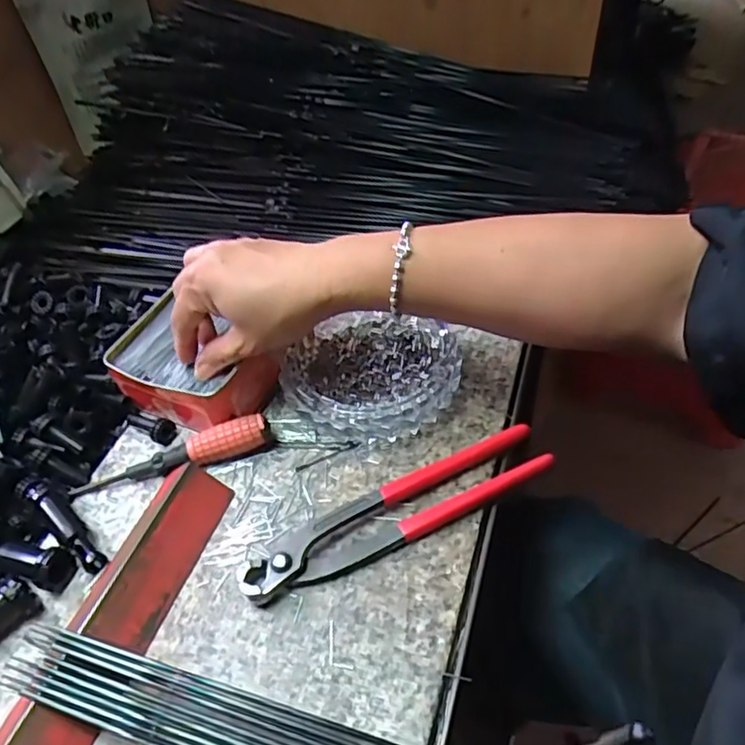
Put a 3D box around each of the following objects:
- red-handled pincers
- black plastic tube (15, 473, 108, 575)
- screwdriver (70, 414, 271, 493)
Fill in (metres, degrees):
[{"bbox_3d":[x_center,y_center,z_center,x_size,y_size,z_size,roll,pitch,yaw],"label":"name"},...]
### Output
[{"bbox_3d":[0.015,0.082,0.365,0.194,0.020,0.039,-21,48,-14],"label":"red-handled pincers"},{"bbox_3d":[-0.193,0.089,0.372,0.086,0.017,0.016,29,56,29],"label":"black plastic tube"},{"bbox_3d":[-0.132,0.056,0.397,0.131,0.018,0.018,-20,50,3],"label":"screwdriver"}]

